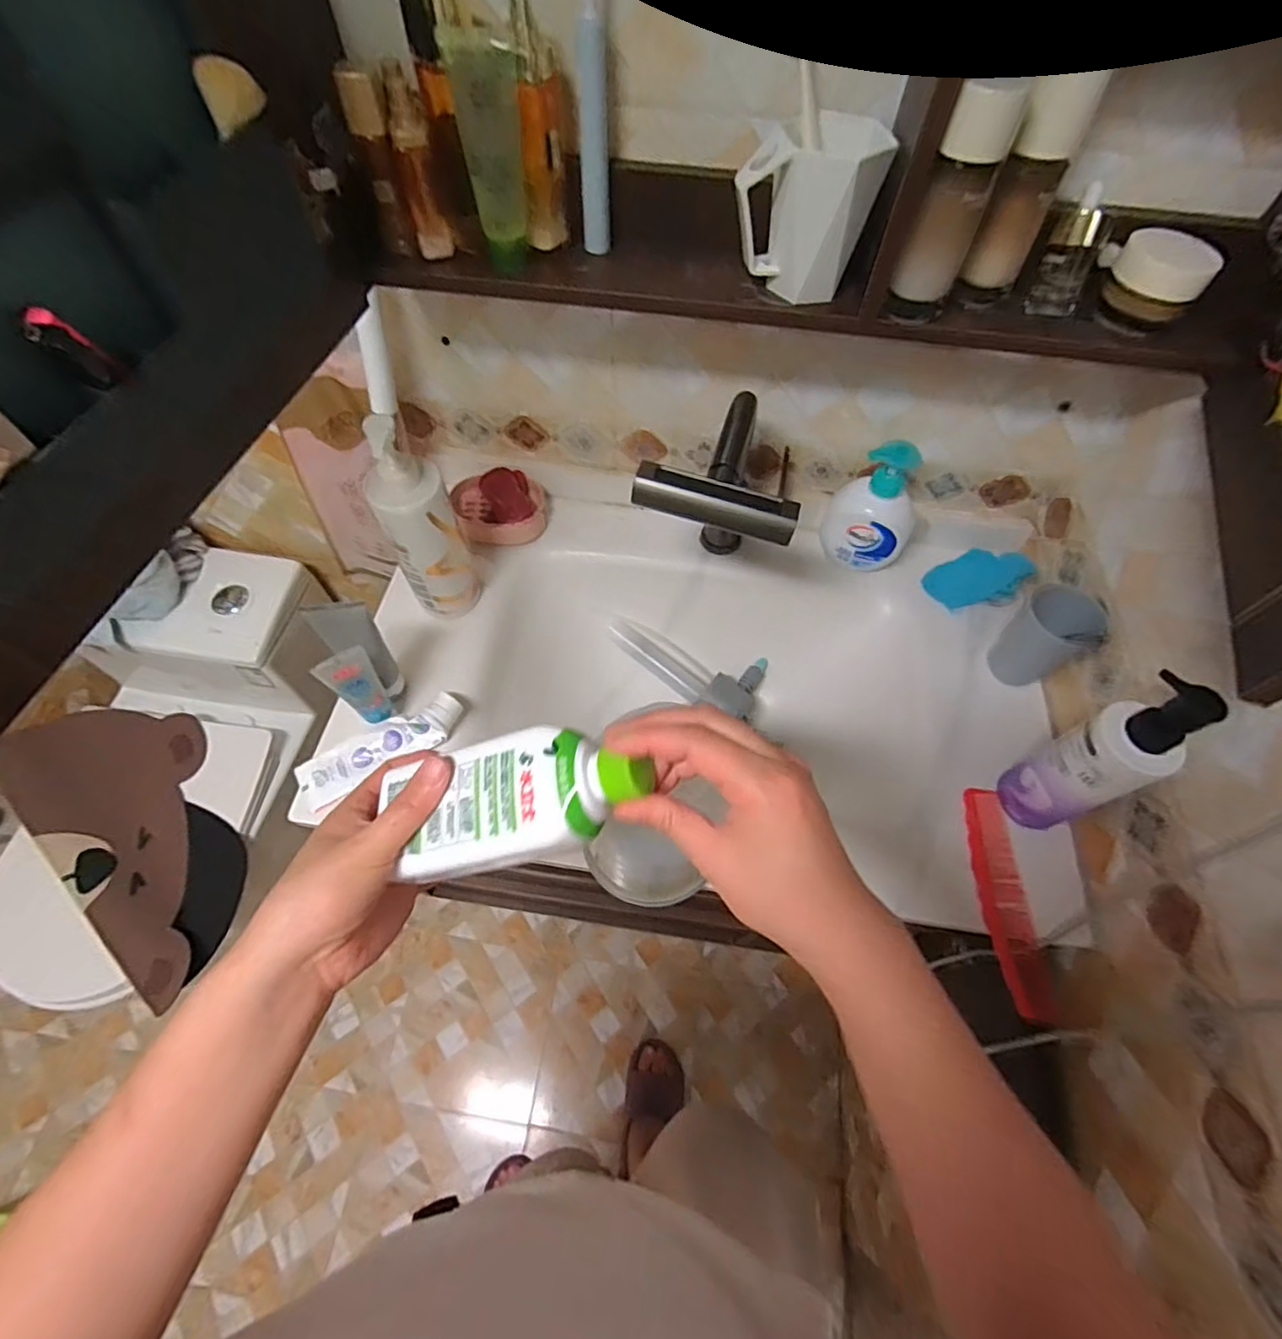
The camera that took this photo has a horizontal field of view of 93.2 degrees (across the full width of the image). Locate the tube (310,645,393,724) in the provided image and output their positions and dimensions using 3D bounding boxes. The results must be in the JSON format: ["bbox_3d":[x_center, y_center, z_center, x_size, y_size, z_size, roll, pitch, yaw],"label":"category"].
[{"bbox_3d":[-0.279,0.019,0.604,0.044,0.106,0.024,-39,68,-19],"label":"tube"}]

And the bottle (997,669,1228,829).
[{"bbox_3d":[0.414,0.081,0.547,0.076,0.216,0.071,-25,64,-13],"label":"bottle"}]

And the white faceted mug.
[{"bbox_3d":[0.131,-0.364,0.481,0.103,0.098,0.075,19,62,10],"label":"white faceted mug"}]

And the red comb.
[{"bbox_3d":[0.352,0.220,0.590,0.043,0.010,0.208,-4,59,12],"label":"red comb"}]

